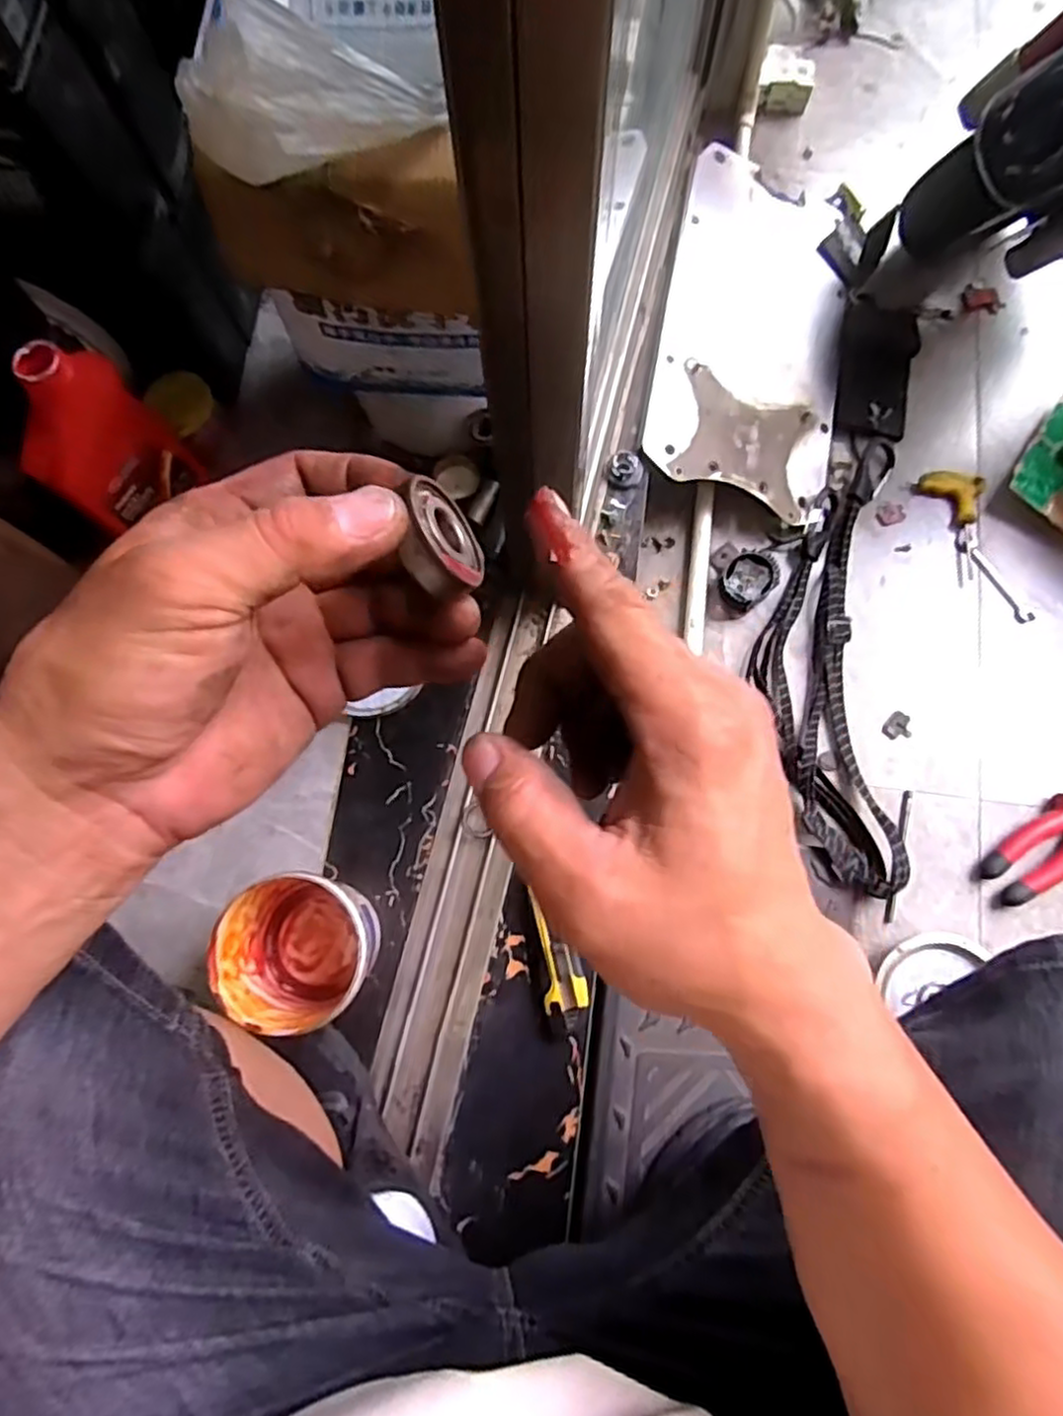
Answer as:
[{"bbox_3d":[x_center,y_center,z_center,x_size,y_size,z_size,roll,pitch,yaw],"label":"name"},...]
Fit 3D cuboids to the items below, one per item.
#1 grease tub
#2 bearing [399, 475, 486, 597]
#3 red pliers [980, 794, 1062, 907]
[{"bbox_3d":[-0.192,0.202,0.602,0.116,0.099,0.119,0,78,1],"label":"grease tub"},{"bbox_3d":[-0.029,-0.055,0.228,0.011,0.036,0.037,-19,78,28],"label":"bearing"},{"bbox_3d":[0.546,0.128,0.721,0.183,0.023,0.060,-33,80,-5],"label":"red pliers"}]

